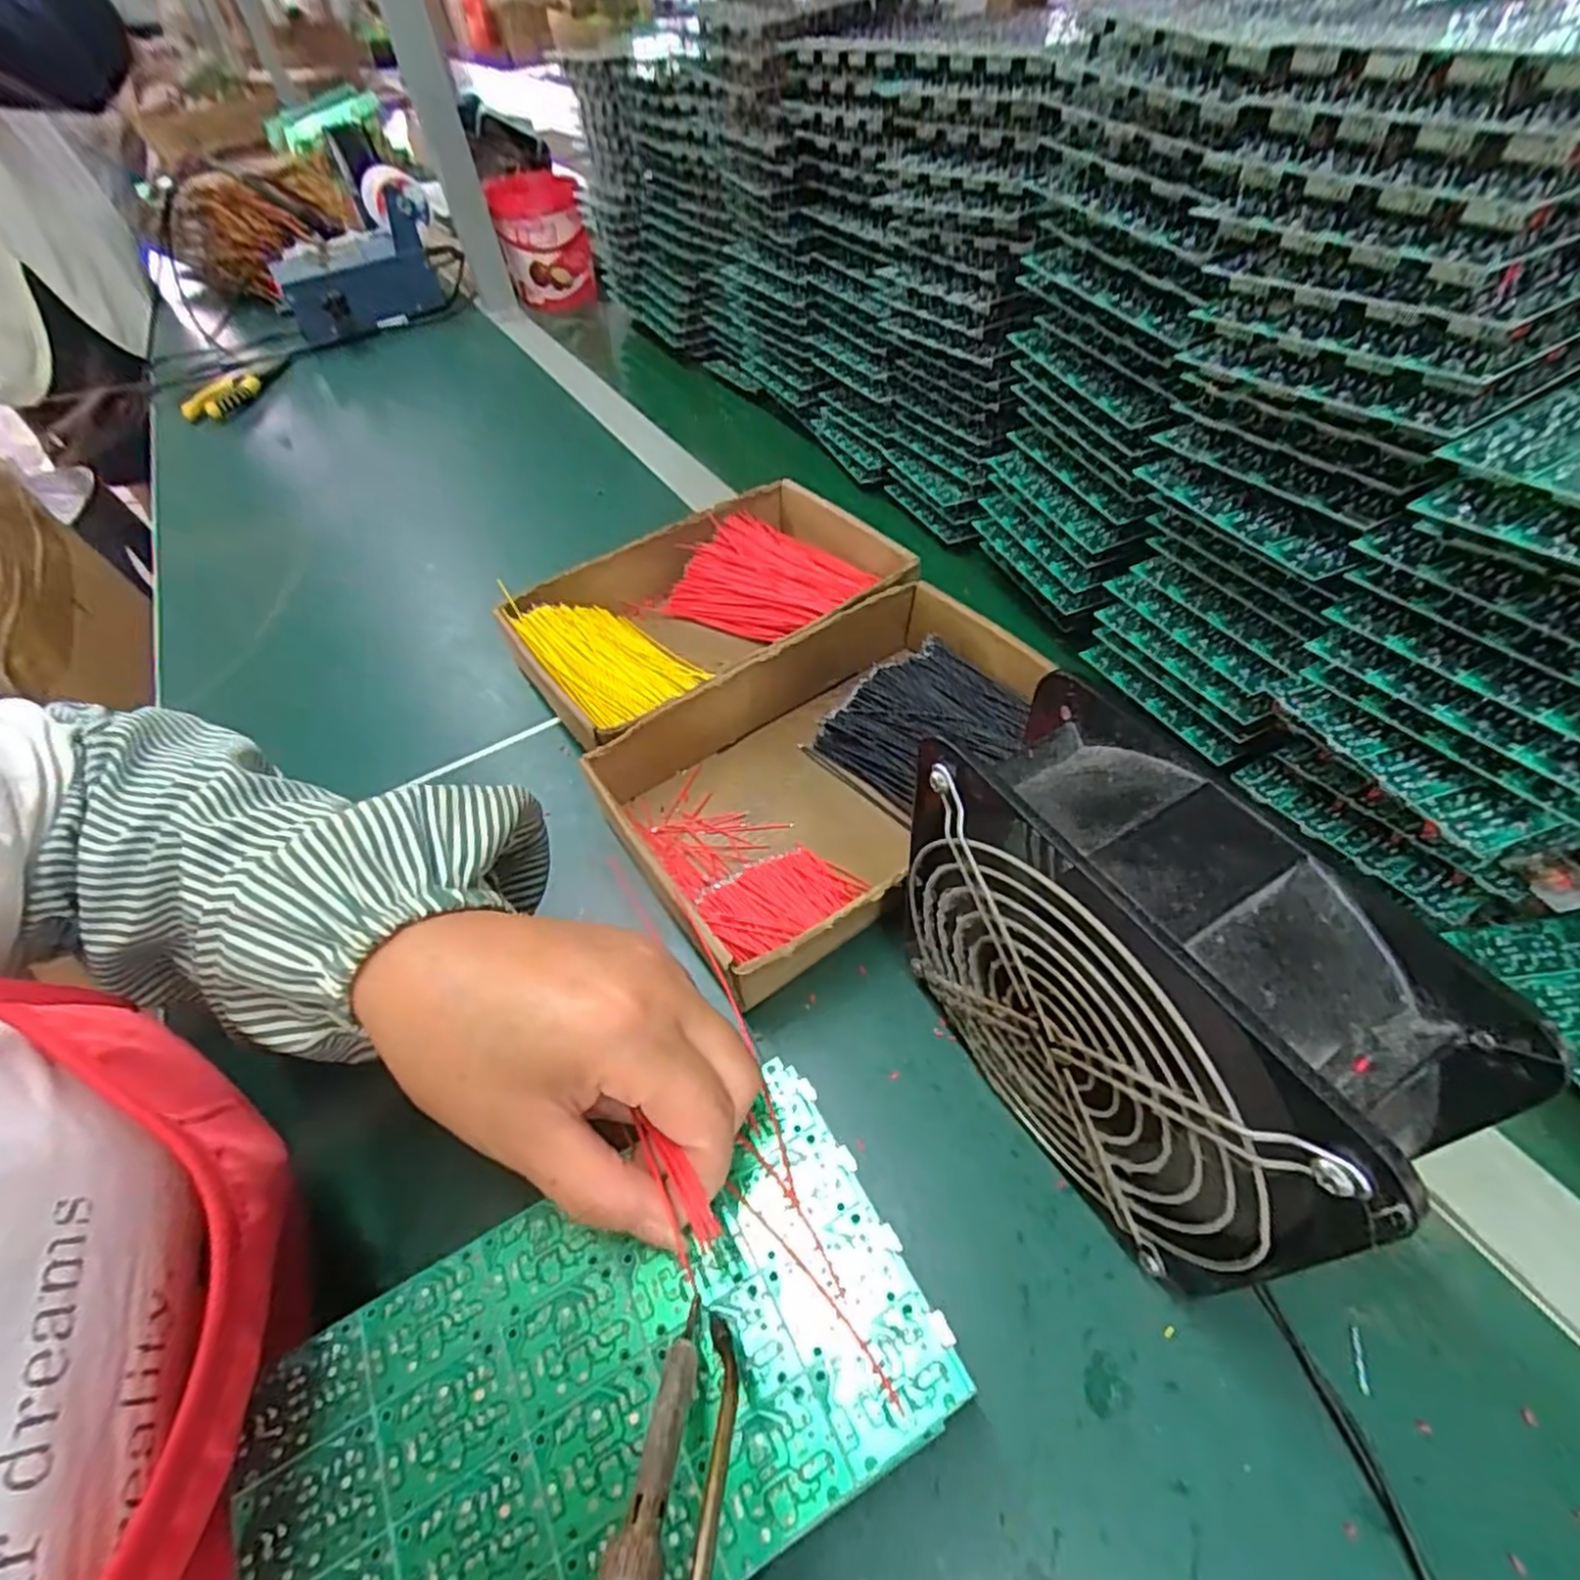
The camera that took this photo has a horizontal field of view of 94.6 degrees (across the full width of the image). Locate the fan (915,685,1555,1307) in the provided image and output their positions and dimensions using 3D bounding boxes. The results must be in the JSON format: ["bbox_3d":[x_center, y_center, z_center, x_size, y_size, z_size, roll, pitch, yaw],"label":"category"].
[{"bbox_3d":[0.101,0.066,0.233,0.060,0.151,0.151,-27,53,-16],"label":"fan"}]

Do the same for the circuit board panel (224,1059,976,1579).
[{"bbox_3d":[-0.053,0.163,0.196,0.176,0.006,0.100,-25,55,-14],"label":"circuit board panel"}]

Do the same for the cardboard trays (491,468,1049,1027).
[{"bbox_3d":[-0.009,-0.067,0.417,0.239,0.039,0.324,-28,55,-16],"label":"cardboard trays"}]

